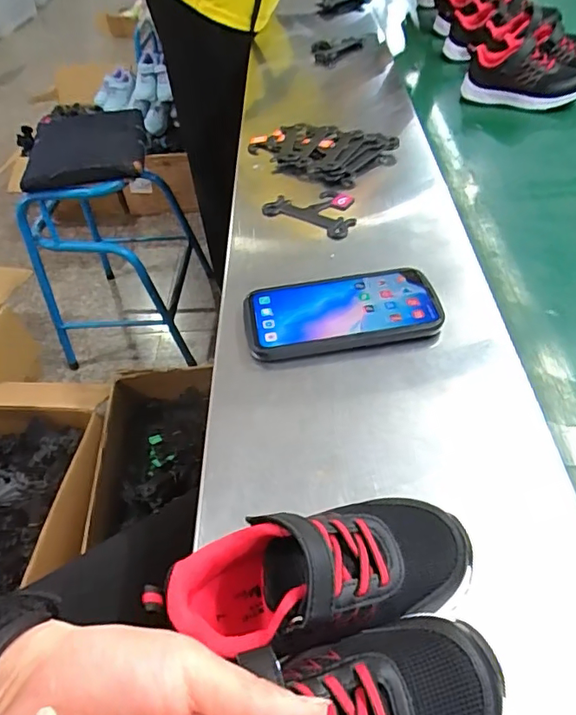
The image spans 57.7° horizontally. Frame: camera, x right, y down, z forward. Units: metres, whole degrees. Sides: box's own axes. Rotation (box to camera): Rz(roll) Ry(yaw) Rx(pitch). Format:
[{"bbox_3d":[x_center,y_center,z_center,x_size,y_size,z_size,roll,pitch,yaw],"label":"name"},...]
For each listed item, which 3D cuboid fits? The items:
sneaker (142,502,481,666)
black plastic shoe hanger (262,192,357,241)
[{"bbox_3d":[0.017,0.114,0.272,0.160,0.075,0.065,-15,47,-6],"label":"sneaker"},{"bbox_3d":[0.032,-0.166,0.582,0.102,0.014,0.069,25,55,26],"label":"black plastic shoe hanger"}]

